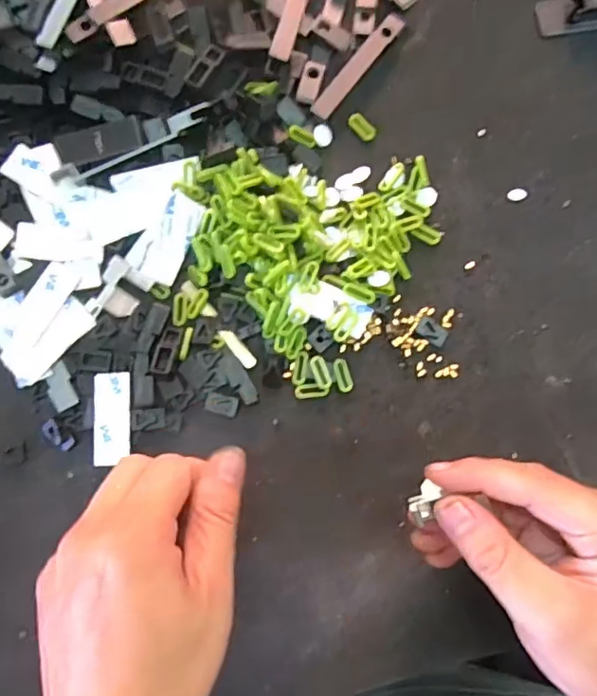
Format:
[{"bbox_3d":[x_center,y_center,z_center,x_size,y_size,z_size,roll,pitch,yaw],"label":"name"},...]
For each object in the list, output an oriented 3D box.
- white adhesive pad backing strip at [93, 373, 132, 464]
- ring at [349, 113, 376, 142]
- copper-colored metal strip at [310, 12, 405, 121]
[{"bbox_3d":[-0.106,0.040,0.310,0.021,0.004,0.051,-4,82,0],"label":"white adhesive pad backing strip"},{"bbox_3d":[0.040,-0.138,0.342,0.010,0.004,0.019,-42,84,-5],"label":"ring"},{"bbox_3d":[0.037,-0.176,0.342,0.014,0.004,0.084,37,83,3],"label":"copper-colored metal strip"}]

